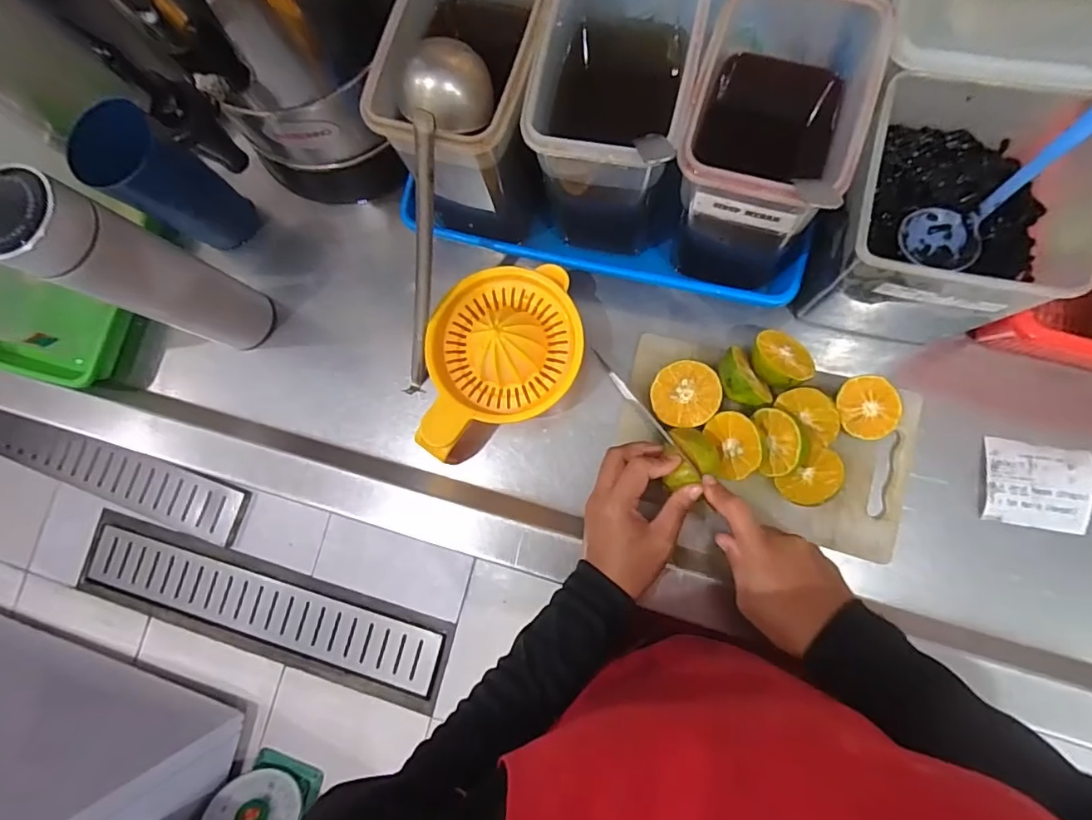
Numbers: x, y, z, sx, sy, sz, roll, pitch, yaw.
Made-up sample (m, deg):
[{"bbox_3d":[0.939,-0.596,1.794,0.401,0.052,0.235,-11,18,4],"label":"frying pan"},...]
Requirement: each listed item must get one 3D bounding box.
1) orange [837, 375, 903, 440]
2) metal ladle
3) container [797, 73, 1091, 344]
[{"bbox_3d":[0.265,-0.001,0.437,0.048,0.022,0.050,-1,83,7],"label":"orange"},{"bbox_3d":[-0.091,-0.122,0.419,0.043,0.281,0.043,27,43,9],"label":"metal ladle"},{"bbox_3d":[0.287,-0.145,0.399,0.133,0.143,0.147,10,84,8],"label":"container"}]

